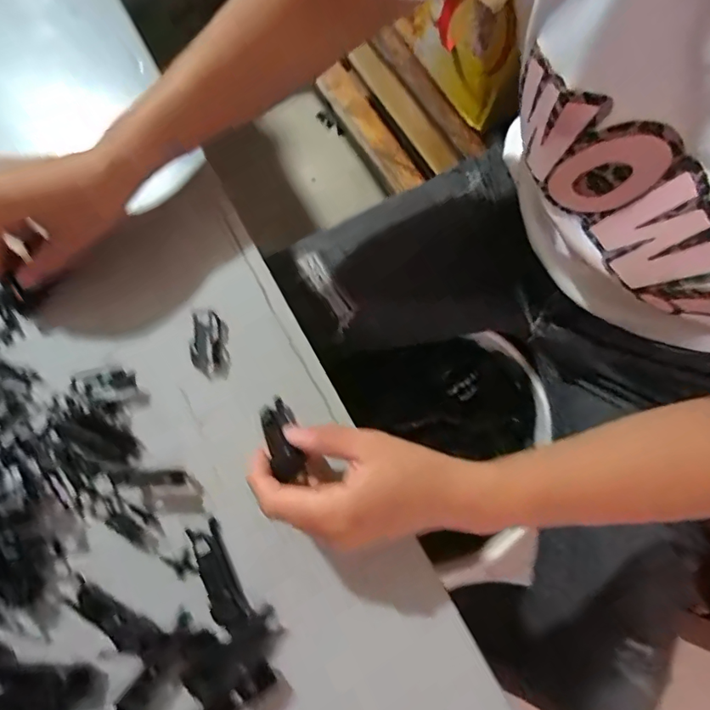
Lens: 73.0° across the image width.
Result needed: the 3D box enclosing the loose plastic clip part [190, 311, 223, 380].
[{"bbox_3d":[-0.109,-0.008,0.350,0.021,0.008,0.047,-2,88,-1],"label":"loose plastic clip part"}]

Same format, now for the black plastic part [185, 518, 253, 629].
[{"bbox_3d":[-0.089,0.142,0.311,0.021,0.012,0.066,-29,77,-4],"label":"black plastic part"}]

